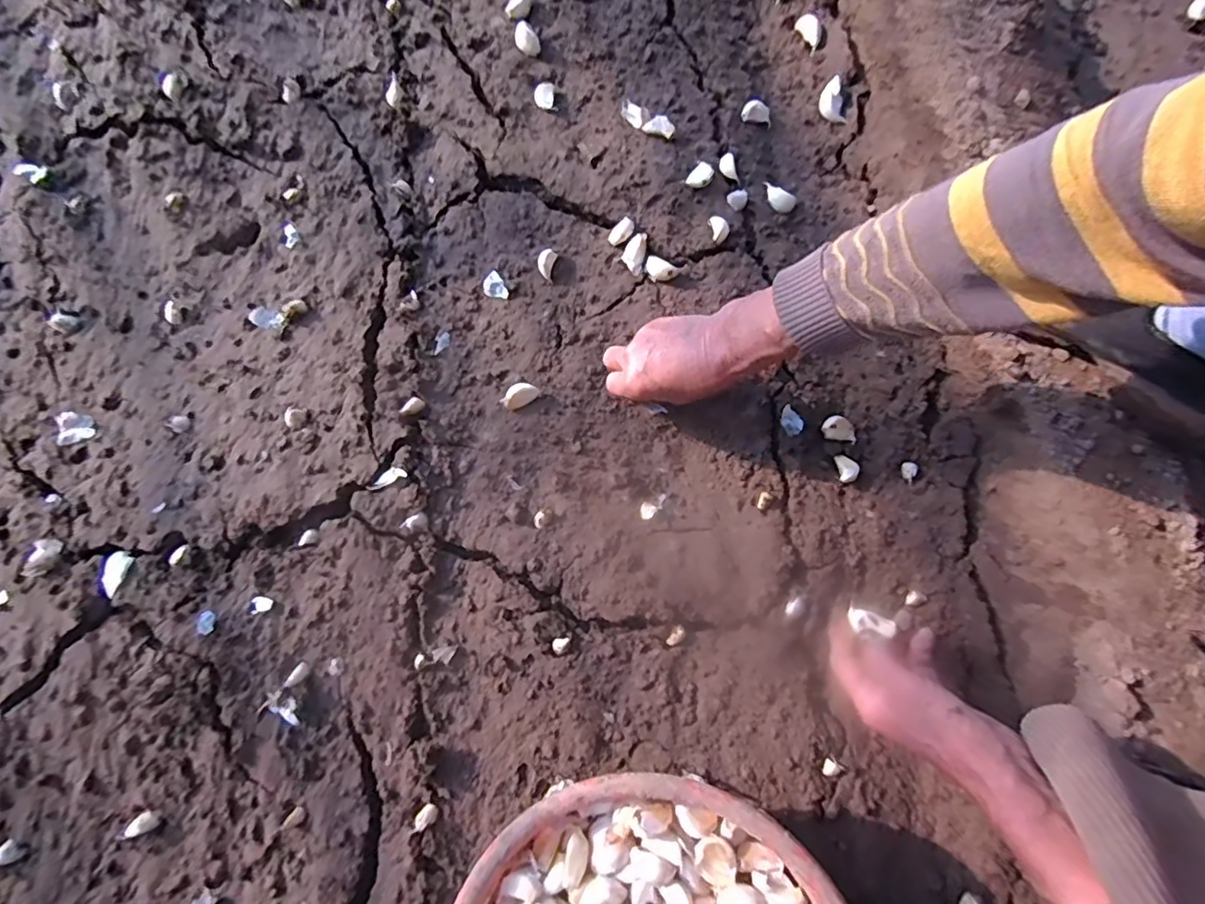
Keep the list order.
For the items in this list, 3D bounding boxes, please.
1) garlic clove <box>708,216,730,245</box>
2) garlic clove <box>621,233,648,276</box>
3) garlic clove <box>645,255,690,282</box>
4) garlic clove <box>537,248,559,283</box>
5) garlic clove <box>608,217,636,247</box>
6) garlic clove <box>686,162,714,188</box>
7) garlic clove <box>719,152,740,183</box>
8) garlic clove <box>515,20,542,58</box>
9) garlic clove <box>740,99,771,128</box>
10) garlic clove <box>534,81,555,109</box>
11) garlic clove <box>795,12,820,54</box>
[{"bbox_3d":[0.113,-0.214,0.553,0.017,0.010,0.026,-13,78,-3],"label":"garlic clove"},{"bbox_3d":[0.030,-0.187,0.545,0.022,0.020,0.035,9,78,2],"label":"garlic clove"},{"bbox_3d":[0.061,-0.173,0.544,0.040,0.014,0.023,8,77,2],"label":"garlic clove"},{"bbox_3d":[-0.054,-0.179,0.548,0.018,0.015,0.025,17,78,4],"label":"garlic clove"},{"bbox_3d":[0.019,-0.209,0.547,0.018,0.014,0.028,37,80,8],"label":"garlic clove"},{"bbox_3d":[0.096,-0.270,0.567,0.019,0.014,0.026,39,80,8],"label":"garlic clove"},{"bbox_3d":[0.126,-0.285,0.576,0.015,0.012,0.032,-14,78,-3],"label":"garlic clove"},{"bbox_3d":[-0.080,-0.441,0.612,0.025,0.012,0.040,-11,78,-2],"label":"garlic clove"},{"bbox_3d":[0.162,-0.355,0.600,0.033,0.016,0.020,9,78,2],"label":"garlic clove"},{"bbox_3d":[-0.061,-0.371,0.598,0.020,0.012,0.030,5,77,1],"label":"garlic clove"},{"bbox_3d":[0.222,-0.448,0.611,0.017,0.017,0.040,-25,79,-5],"label":"garlic clove"}]

